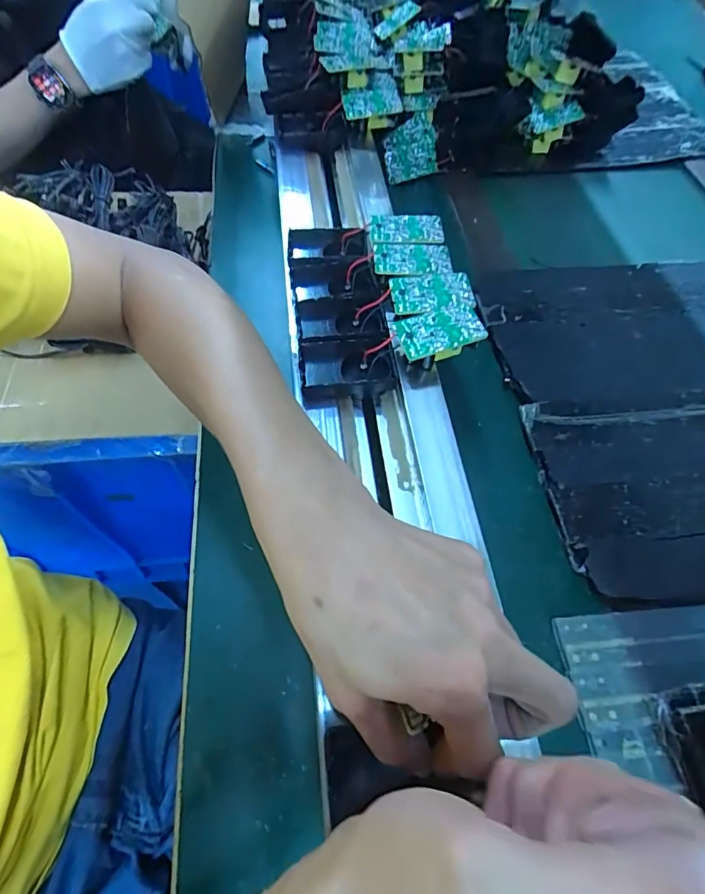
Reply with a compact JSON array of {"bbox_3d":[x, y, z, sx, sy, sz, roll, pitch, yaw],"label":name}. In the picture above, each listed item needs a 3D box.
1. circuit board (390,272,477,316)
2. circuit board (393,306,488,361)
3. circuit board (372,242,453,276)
[{"bbox_3d":[0.062,-0.120,0.372,0.061,0.004,0.039,-6,62,-2],"label":"circuit board"},{"bbox_3d":[0.064,-0.086,0.353,0.061,0.009,0.037,-15,60,-13],"label":"circuit board"},{"bbox_3d":[0.049,-0.156,0.392,0.062,0.004,0.039,-2,58,-5],"label":"circuit board"}]

